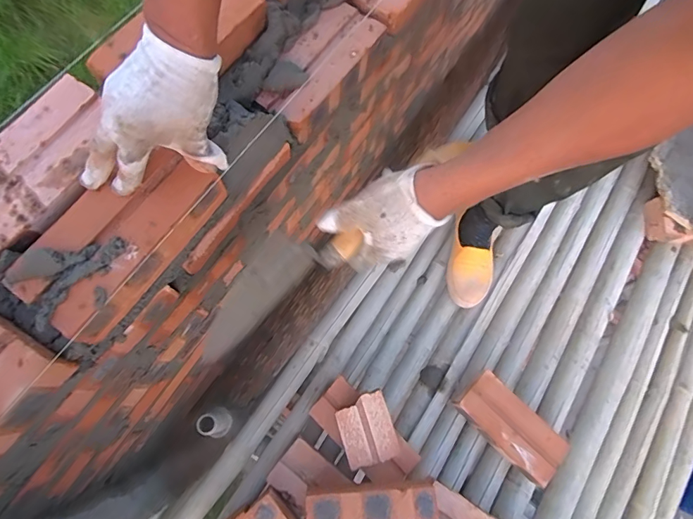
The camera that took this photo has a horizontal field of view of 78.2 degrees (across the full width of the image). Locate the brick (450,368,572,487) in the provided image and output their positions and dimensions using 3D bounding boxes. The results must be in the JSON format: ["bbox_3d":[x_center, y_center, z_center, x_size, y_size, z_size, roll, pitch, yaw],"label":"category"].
[{"bbox_3d":[0.311,0.320,0.818,0.204,0.070,0.100,44,75,8],"label":"brick"}]

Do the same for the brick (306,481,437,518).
[{"bbox_3d":[0.036,0.393,0.688,0.201,0.090,0.060,-2,74,-5],"label":"brick"}]

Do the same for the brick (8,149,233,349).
[{"bbox_3d":[-0.221,-0.023,0.422,0.095,0.051,0.190,32,73,9],"label":"brick"}]

